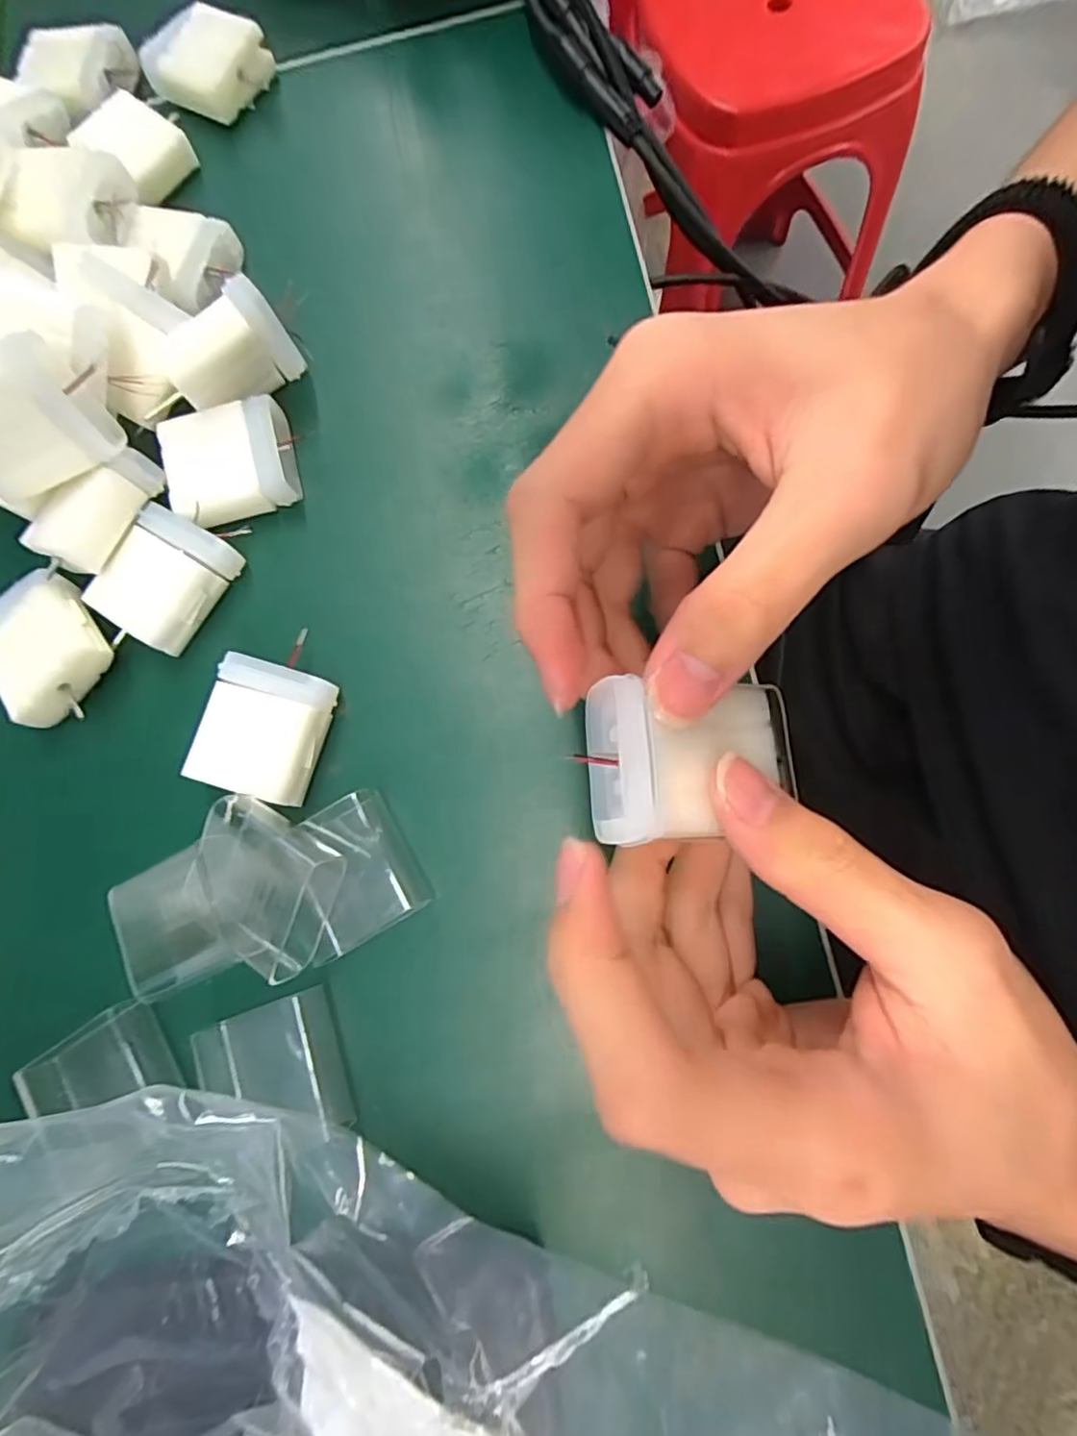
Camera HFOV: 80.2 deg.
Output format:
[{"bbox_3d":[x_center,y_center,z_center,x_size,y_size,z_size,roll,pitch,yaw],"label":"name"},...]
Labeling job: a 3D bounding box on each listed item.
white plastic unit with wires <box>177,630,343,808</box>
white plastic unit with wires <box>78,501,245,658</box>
[{"bbox_3d":[-0.097,-0.001,0.229,0.043,0.013,0.055,16,79,8],"label":"white plastic unit with wires"},{"bbox_3d":[-0.144,-0.054,0.246,0.043,0.015,0.047,30,82,11],"label":"white plastic unit with wires"}]

